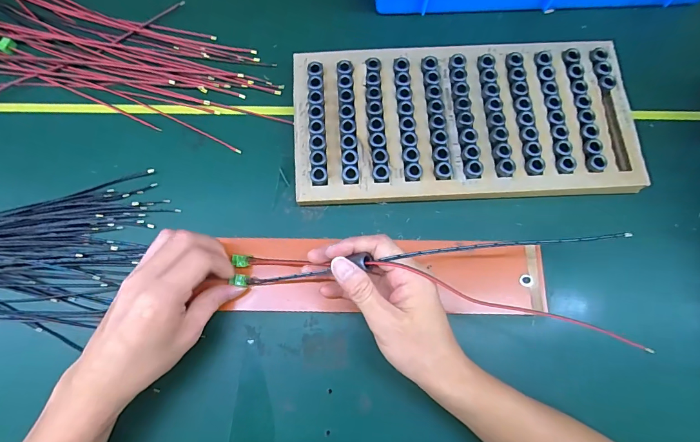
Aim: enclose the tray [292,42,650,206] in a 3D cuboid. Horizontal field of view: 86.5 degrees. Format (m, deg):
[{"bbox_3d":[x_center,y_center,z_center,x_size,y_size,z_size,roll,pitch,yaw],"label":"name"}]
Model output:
[{"bbox_3d":[0.120,-0.108,0.407,0.354,0.040,0.174,-2,76,-1],"label":"tray"}]

